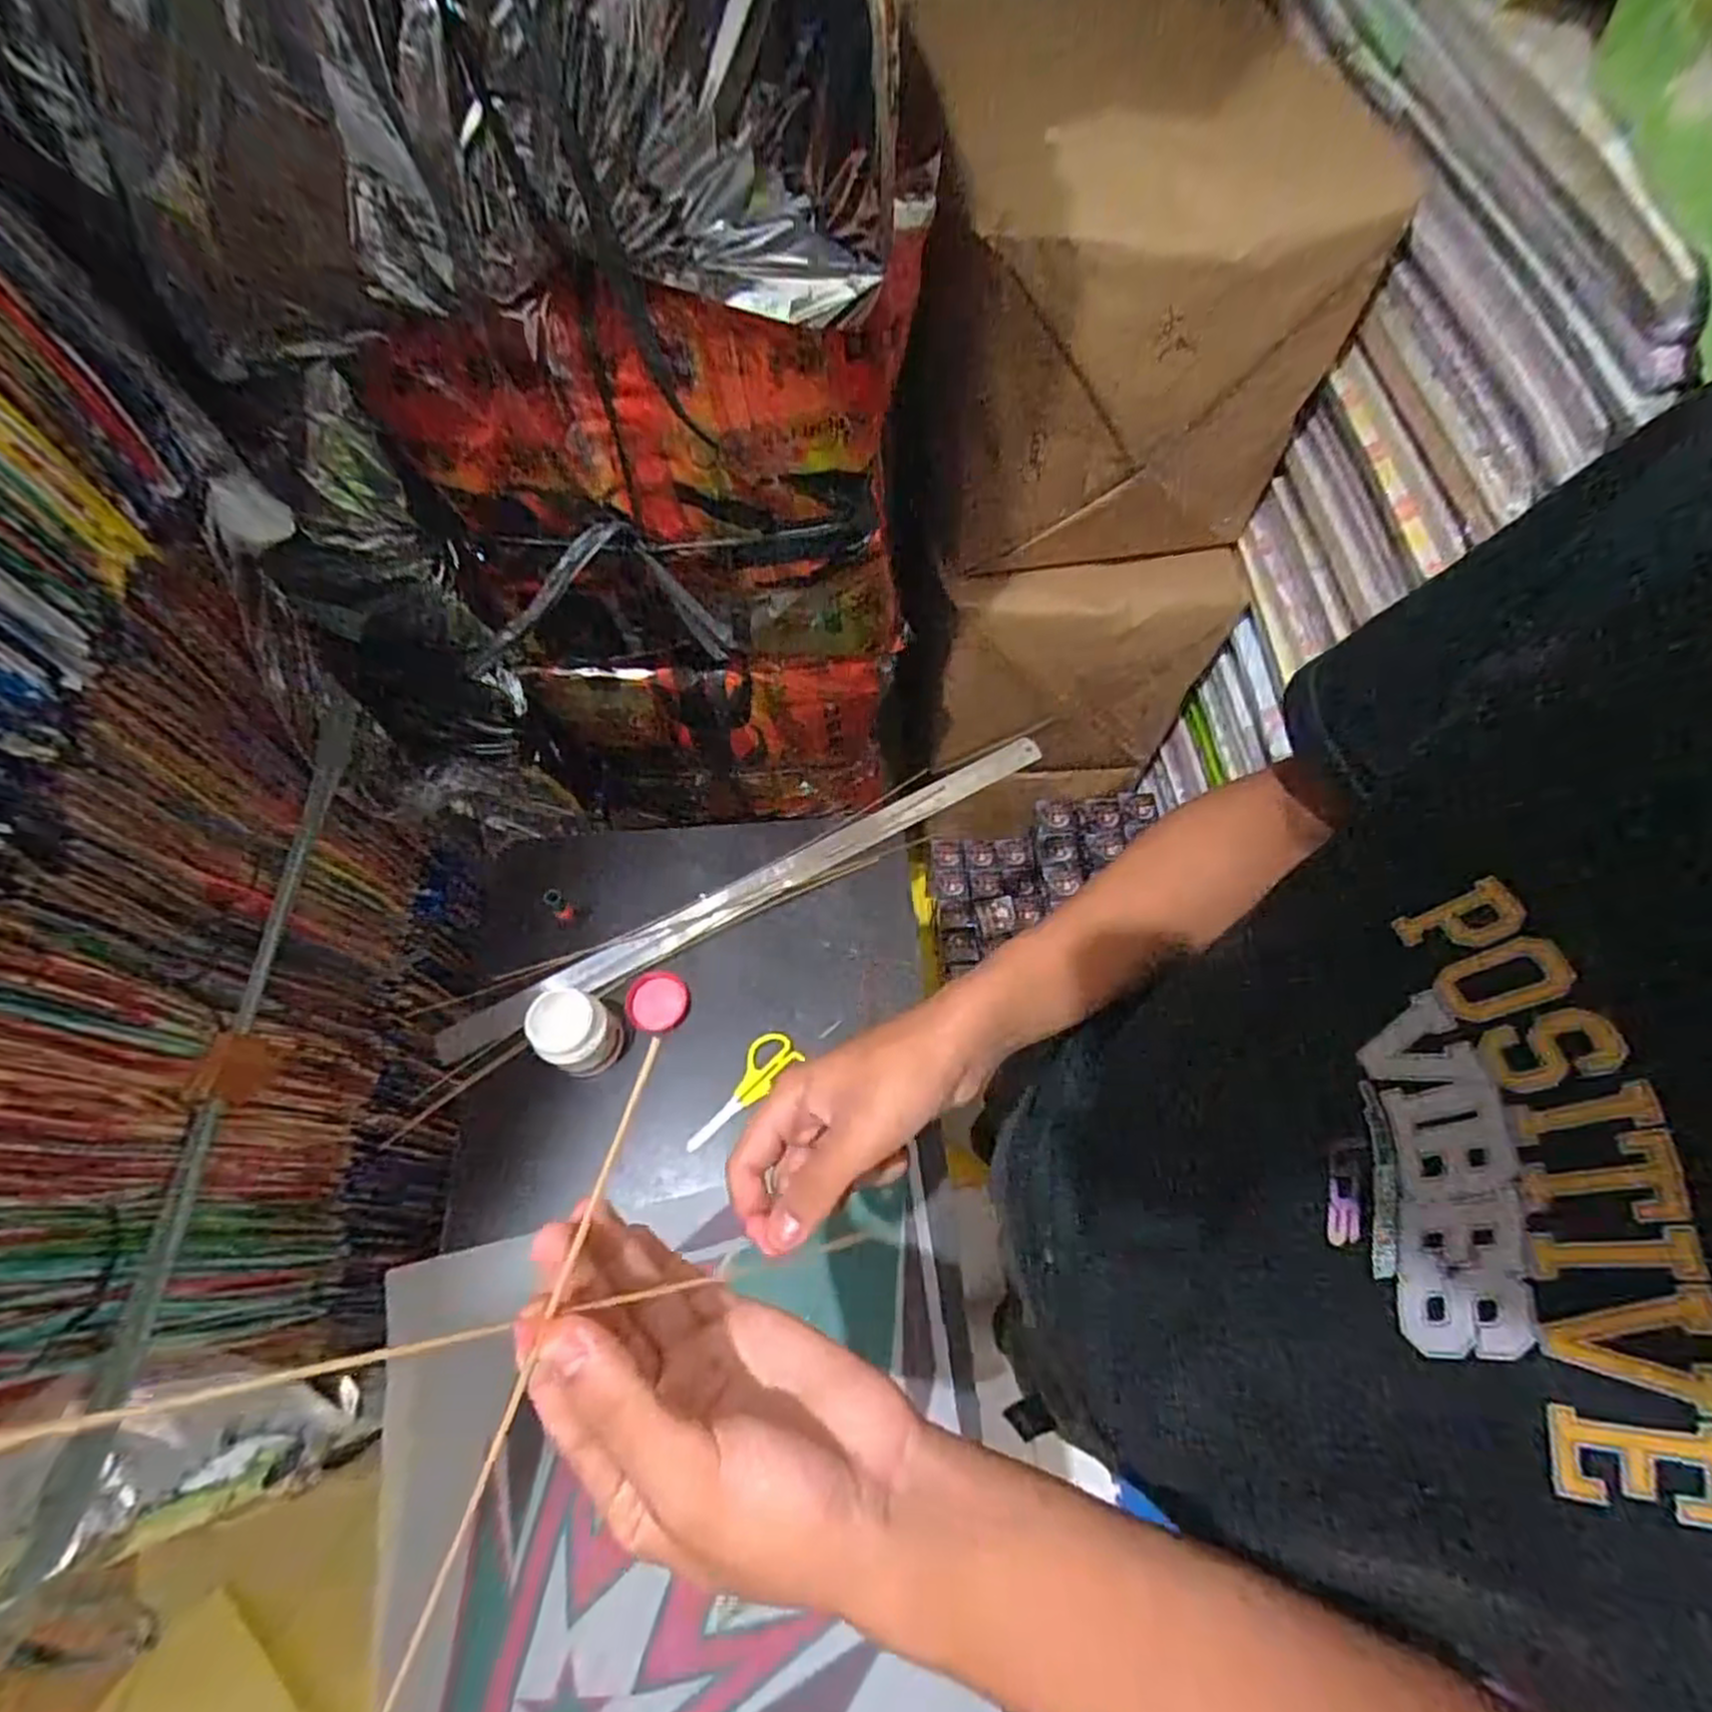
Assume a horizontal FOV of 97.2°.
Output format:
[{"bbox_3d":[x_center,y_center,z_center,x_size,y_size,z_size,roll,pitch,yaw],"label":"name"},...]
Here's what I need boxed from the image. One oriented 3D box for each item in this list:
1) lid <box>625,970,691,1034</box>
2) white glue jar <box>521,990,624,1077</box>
[{"bbox_3d":[-0.177,0.130,0.671,0.056,0.008,0.053,0,63,1],"label":"lid"},{"bbox_3d":[-0.225,0.143,0.613,0.053,0.079,0.057,0,63,1],"label":"white glue jar"}]

